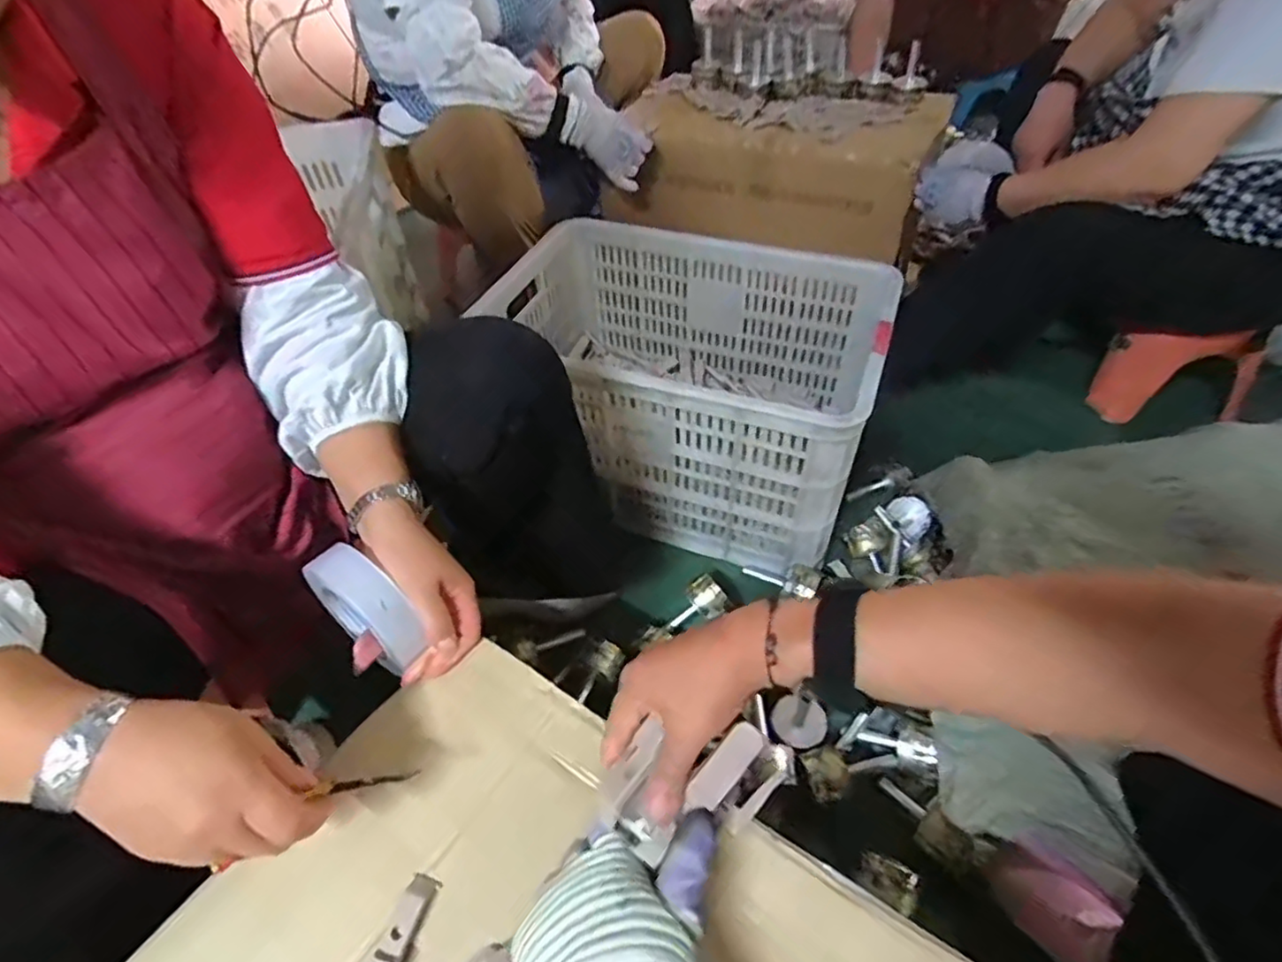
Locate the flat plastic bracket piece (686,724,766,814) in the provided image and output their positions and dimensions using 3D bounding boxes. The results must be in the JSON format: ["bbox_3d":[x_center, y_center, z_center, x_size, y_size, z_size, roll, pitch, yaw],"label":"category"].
[{"bbox_3d":[0.051,0.173,0.388,0.021,0.004,0.057,39,78,10],"label":"flat plastic bracket piece"}]

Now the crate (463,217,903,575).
[{"bbox_3d":[0.045,-0.154,0.966,0.576,0.291,0.357,20,52,19],"label":"crate"}]

